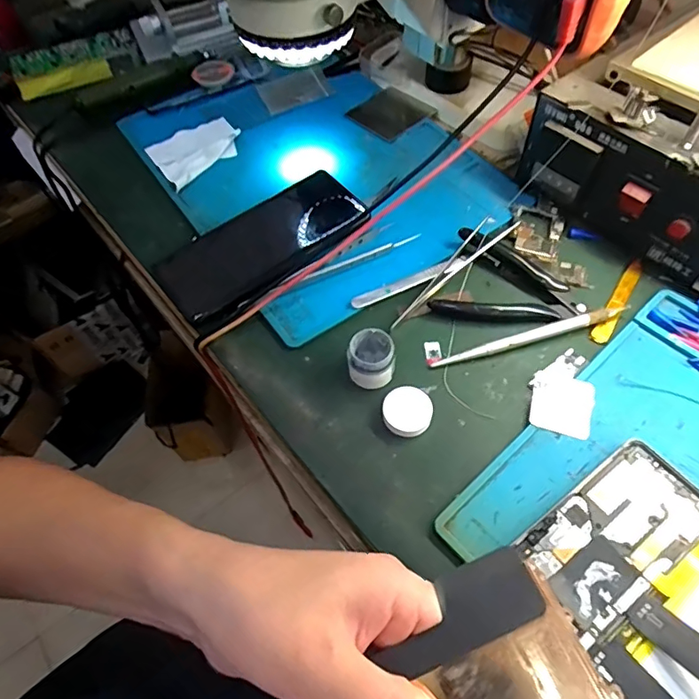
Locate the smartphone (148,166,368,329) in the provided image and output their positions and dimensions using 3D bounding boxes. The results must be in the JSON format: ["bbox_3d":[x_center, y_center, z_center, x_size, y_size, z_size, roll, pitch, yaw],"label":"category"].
[{"bbox_3d":[-0.066,-0.085,0.405,0.169,0.014,0.089,-34,61,-16],"label":"smartphone"}]

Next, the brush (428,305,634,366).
[{"bbox_3d":[0.127,-0.009,0.348,0.142,0.010,0.010,-16,58,-6],"label":"brush"}]

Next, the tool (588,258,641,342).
[{"bbox_3d":[0.198,-0.036,0.367,0.013,0.008,0.083,30,65,22],"label":"tool"}]

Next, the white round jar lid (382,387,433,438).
[{"bbox_3d":[0.037,0.040,0.323,0.031,0.010,0.032,-2,57,3],"label":"white round jar lid"}]

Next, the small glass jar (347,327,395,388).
[{"bbox_3d":[0.015,0.007,0.334,0.030,0.030,0.031,-2,57,3],"label":"small glass jar"}]

